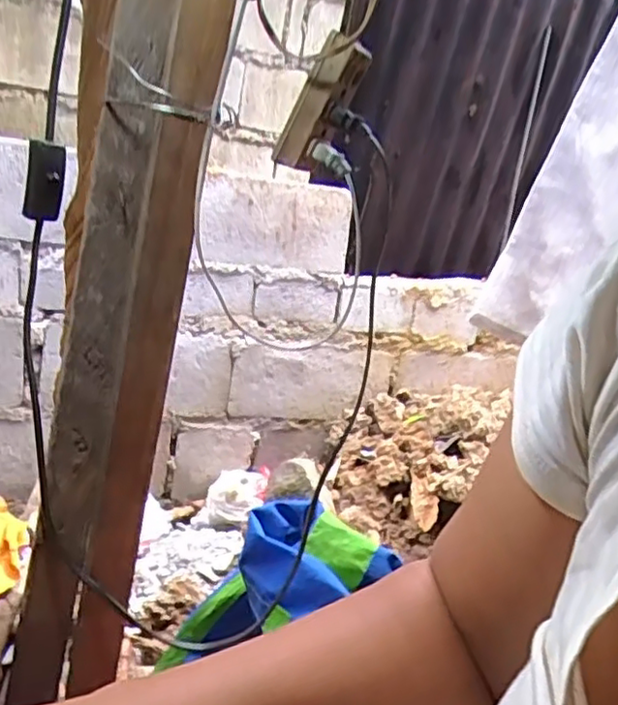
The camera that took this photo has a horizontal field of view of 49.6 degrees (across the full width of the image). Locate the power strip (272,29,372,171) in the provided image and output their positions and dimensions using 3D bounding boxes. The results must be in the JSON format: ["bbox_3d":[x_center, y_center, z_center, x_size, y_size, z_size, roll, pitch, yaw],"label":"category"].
[{"bbox_3d":[0.011,-0.193,0.528,0.031,0.105,0.047,36,22,12],"label":"power strip"}]

